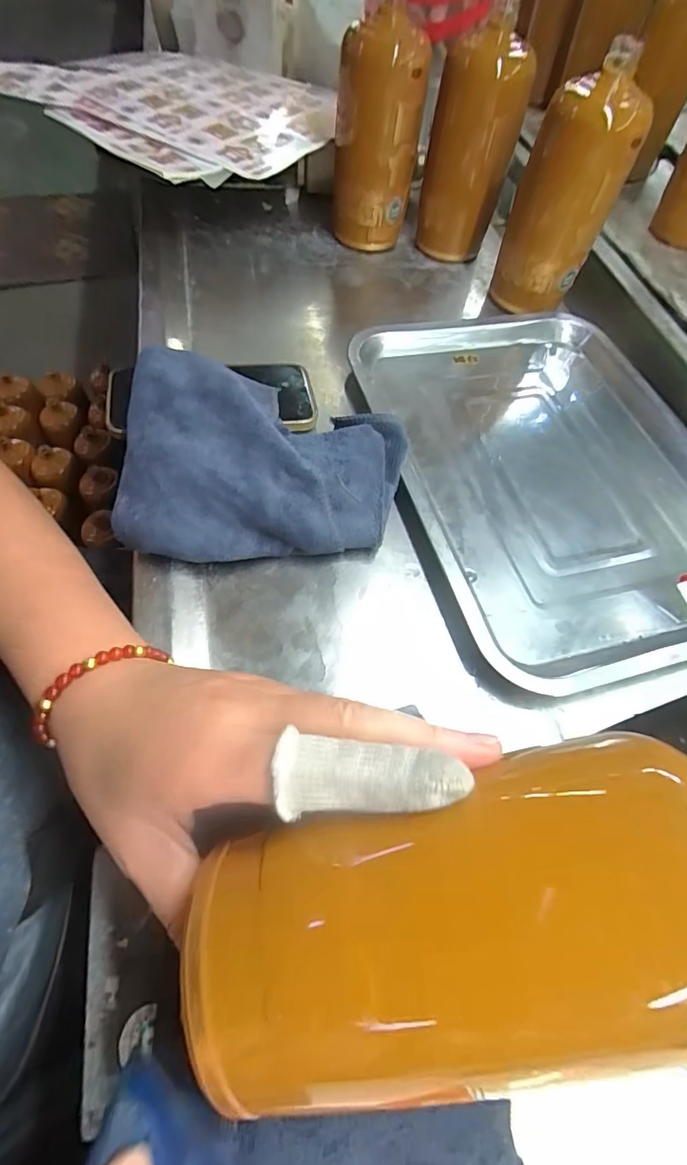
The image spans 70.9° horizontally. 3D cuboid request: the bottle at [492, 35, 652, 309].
[{"bbox_3d":[0.204,-0.352,0.444,0.090,0.172,0.072,17,62,7],"label":"bottle"}]

